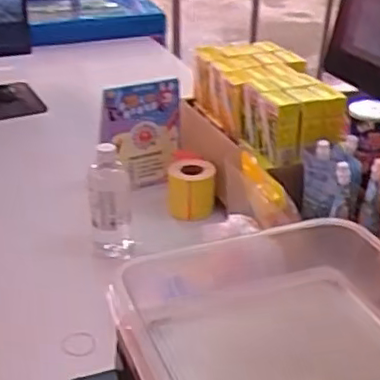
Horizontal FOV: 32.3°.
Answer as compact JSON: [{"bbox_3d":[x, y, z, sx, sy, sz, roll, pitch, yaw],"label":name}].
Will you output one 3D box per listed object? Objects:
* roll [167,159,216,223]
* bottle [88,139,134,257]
[{"bbox_3d":[0.003,0.000,1.166,0.086,0.089,0.090,1,26,5],"label":"roll"},{"bbox_3d":[-0.127,0.022,1.046,0.063,0.191,0.051,-3,26,-4],"label":"bottle"}]

